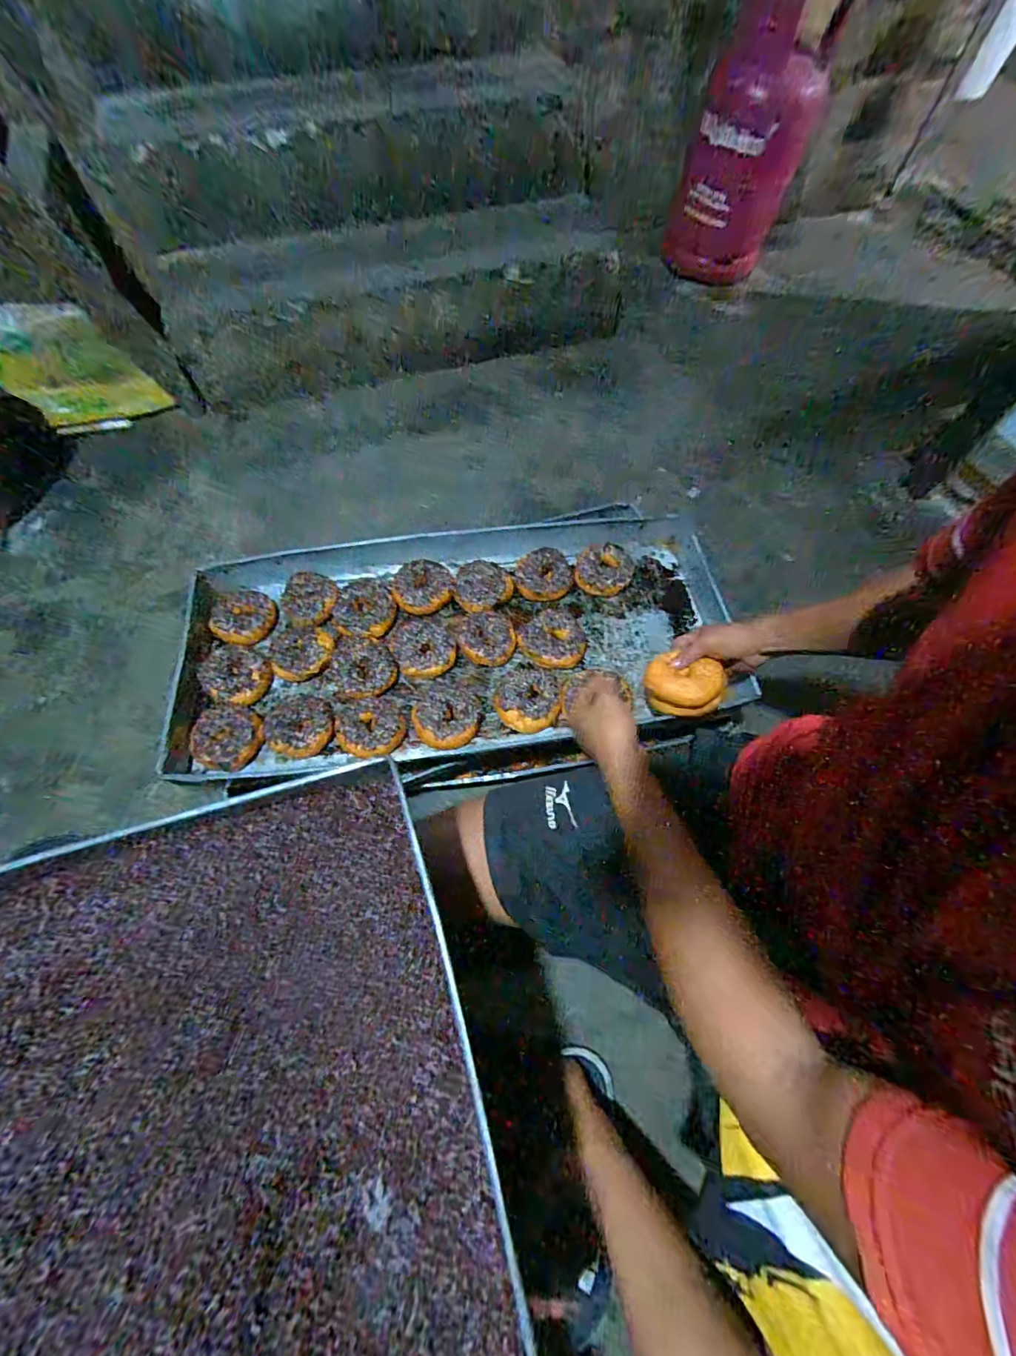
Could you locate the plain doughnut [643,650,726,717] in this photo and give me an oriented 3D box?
[{"bbox_3d":[0.238,0.014,0.684,0.104,0.039,0.077,20,82,31],"label":"plain doughnut"}]

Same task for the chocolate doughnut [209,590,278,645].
[{"bbox_3d":[-0.431,-0.099,0.815,0.088,0.028,0.095,1,66,-3],"label":"chocolate doughnut"}]

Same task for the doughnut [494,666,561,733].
[{"bbox_3d":[0.030,0.028,0.741,0.092,0.026,0.103,14,66,3],"label":"doughnut"}]

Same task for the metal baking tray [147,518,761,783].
[{"bbox_3d":[-0.077,-0.063,0.796,0.831,0.055,0.441,-5,66,-5],"label":"metal baking tray"}]

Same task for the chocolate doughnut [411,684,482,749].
[{"bbox_3d":[-0.091,0.055,0.739,0.097,0.023,0.097,1,66,-3],"label":"chocolate doughnut"}]

